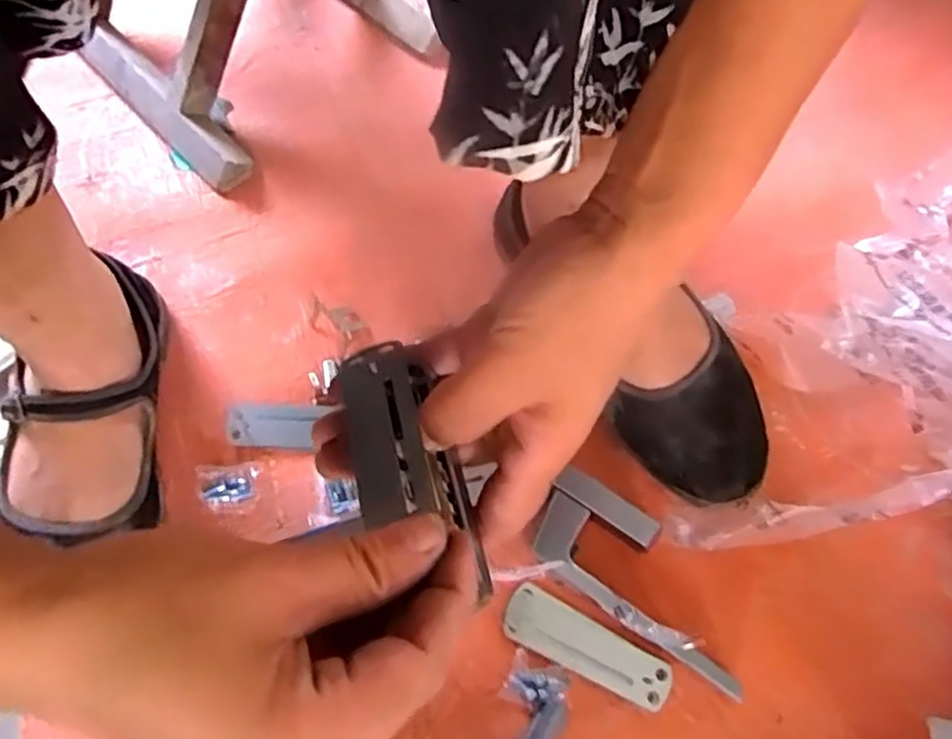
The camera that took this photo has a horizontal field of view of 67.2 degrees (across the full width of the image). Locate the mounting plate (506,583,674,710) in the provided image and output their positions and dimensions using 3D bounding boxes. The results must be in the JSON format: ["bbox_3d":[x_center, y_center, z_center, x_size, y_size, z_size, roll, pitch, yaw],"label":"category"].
[{"bbox_3d":[0.062,0.157,0.404,0.096,0.007,0.031,27,74,11],"label":"mounting plate"}]

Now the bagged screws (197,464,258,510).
[{"bbox_3d":[-0.158,0.074,0.454,0.036,0.008,0.028,-6,64,0],"label":"bagged screws"}]

